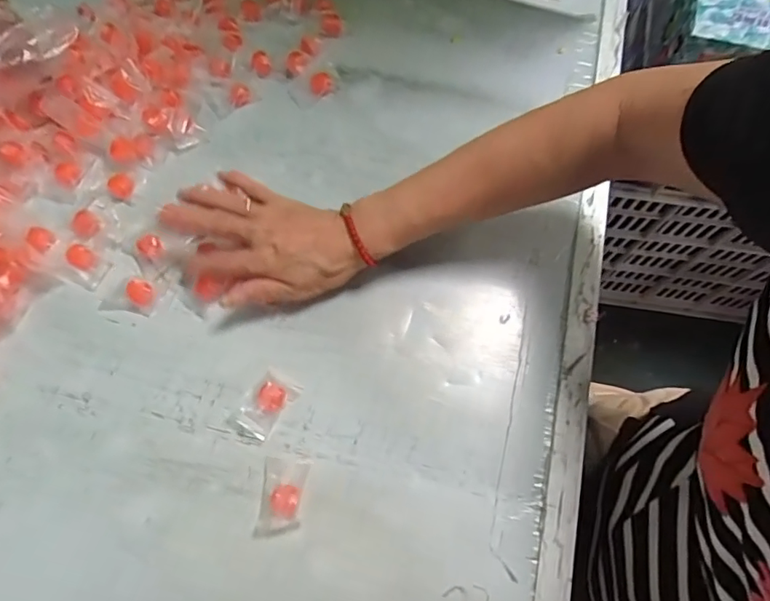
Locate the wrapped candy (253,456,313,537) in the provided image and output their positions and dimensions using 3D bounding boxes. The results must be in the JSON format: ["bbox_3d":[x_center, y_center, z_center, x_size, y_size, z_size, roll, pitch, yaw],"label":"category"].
[{"bbox_3d":[-0.074,0.142,0.363,0.033,0.014,0.053,4,68,-1],"label":"wrapped candy"}]

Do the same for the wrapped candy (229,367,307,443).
[{"bbox_3d":[-0.093,0.079,0.385,0.032,0.014,0.054,33,71,10],"label":"wrapped candy"}]

